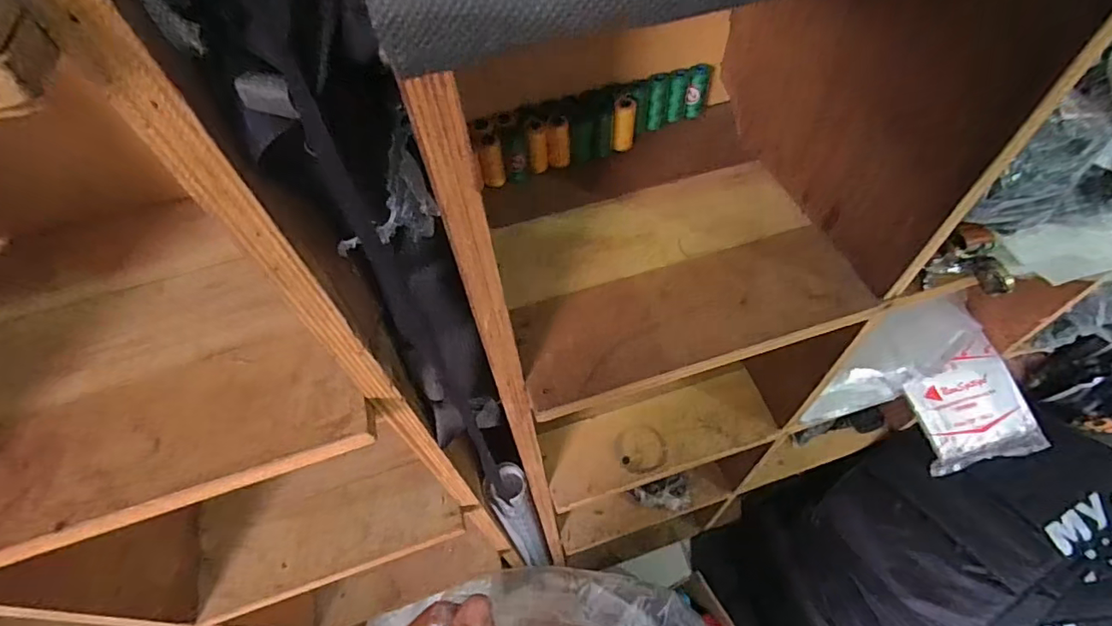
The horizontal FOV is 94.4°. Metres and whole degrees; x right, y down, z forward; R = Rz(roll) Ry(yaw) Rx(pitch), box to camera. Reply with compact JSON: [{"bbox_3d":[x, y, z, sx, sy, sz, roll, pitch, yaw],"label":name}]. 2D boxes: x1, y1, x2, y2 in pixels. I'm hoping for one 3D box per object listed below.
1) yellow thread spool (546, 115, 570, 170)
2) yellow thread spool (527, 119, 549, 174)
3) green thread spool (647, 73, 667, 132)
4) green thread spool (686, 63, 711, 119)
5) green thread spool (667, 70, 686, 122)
[{"bbox_3d":[0.003,-0.184,0.556,0.024,0.051,0.022,-4,56,1],"label":"yellow thread spool"},{"bbox_3d":[-0.019,-0.177,0.551,0.019,0.055,0.019,-2,56,3],"label":"yellow thread spool"},{"bbox_3d":[0.113,-0.237,0.581,0.017,0.059,0.015,6,56,8],"label":"green thread spool"},{"bbox_3d":[0.162,-0.253,0.591,0.020,0.060,0.016,11,57,11],"label":"green thread spool"},{"bbox_3d":[0.137,-0.246,0.588,0.016,0.058,0.014,9,57,10],"label":"green thread spool"}]

